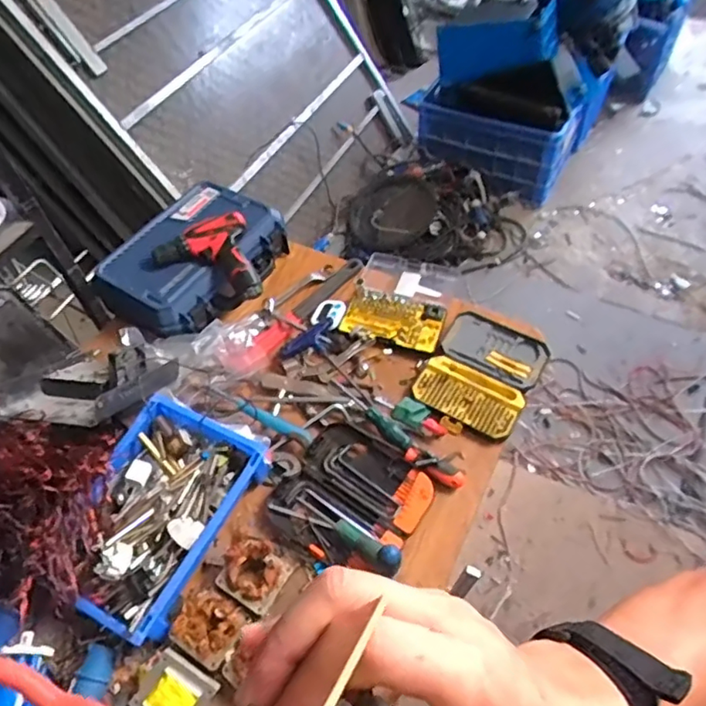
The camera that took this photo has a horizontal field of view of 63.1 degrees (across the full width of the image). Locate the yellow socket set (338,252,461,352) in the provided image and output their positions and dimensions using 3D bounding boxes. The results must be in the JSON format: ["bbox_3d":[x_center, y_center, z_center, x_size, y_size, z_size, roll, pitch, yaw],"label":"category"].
[{"bbox_3d":[0.098,-0.118,1.141,0.188,0.021,0.233,11,55,13],"label":"yellow socket set"}]

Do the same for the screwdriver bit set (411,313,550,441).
[{"bbox_3d":[0.231,0.033,1.033,0.181,0.030,0.252,24,59,21],"label":"screwdriver bit set"}]

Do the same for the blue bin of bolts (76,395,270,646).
[{"bbox_3d":[-0.290,0.238,0.858,0.206,0.089,0.311,20,57,19],"label":"blue bin of bolts"}]

